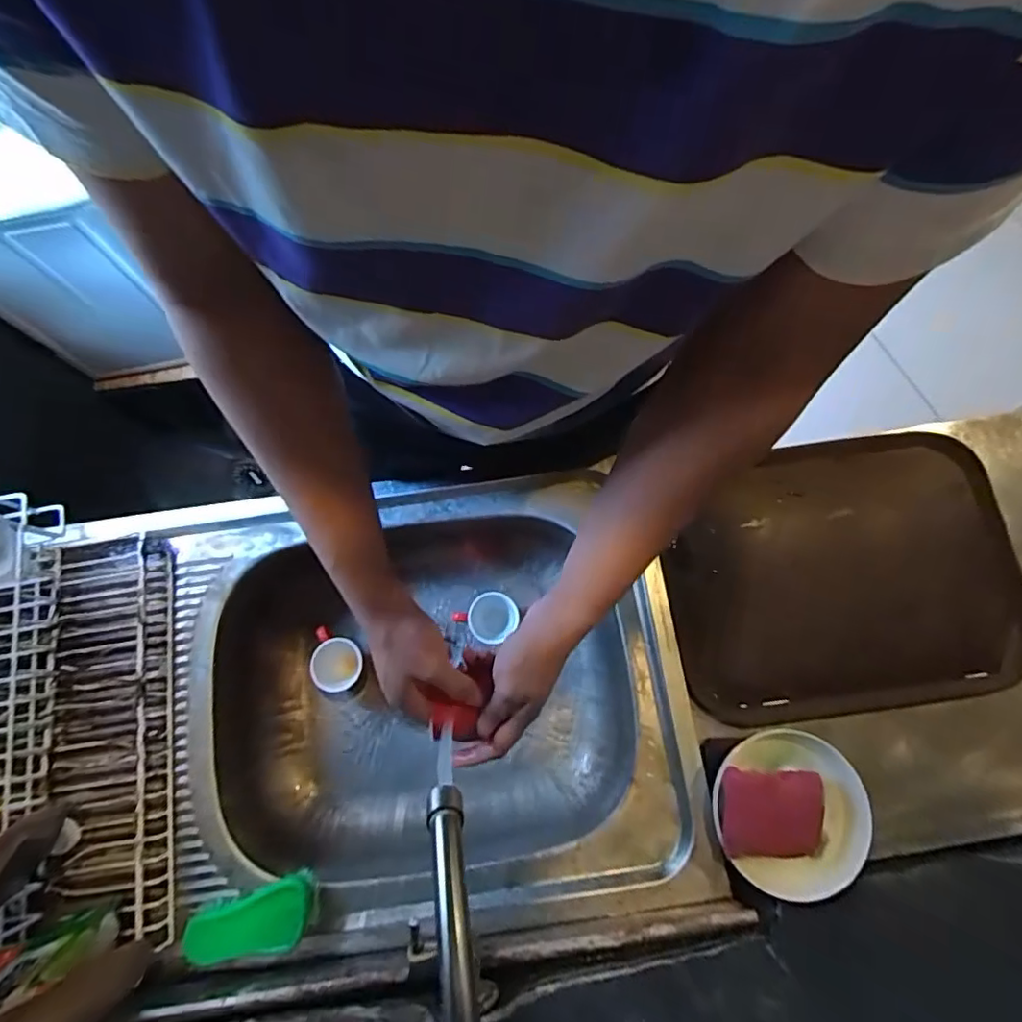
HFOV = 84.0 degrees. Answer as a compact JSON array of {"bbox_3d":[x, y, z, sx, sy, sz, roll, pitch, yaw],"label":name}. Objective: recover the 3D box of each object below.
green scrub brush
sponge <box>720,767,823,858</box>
[{"bbox_3d":[-0.252,0.397,0.550,0.123,0.042,0.054,-17,76,-3],"label":"green scrub brush"},{"bbox_3d":[0.248,0.284,0.531,0.091,0.029,0.075,0,76,1],"label":"sponge"}]

